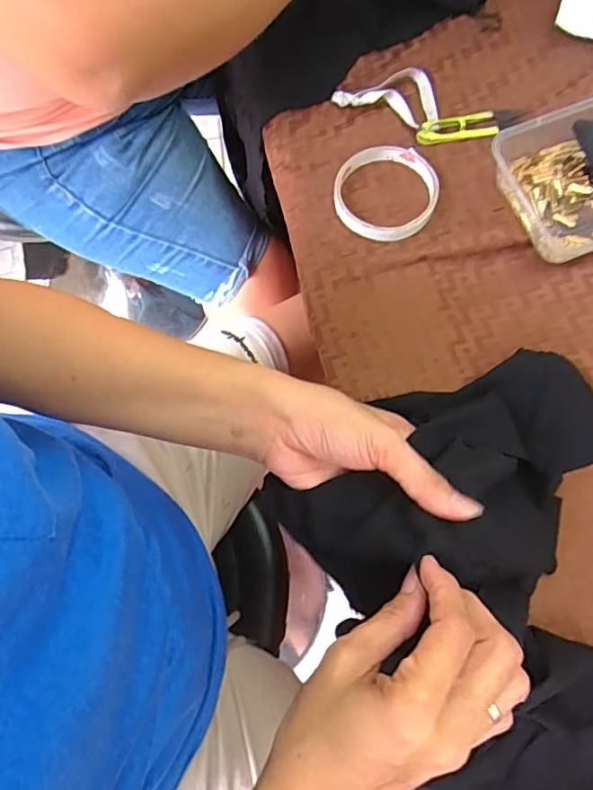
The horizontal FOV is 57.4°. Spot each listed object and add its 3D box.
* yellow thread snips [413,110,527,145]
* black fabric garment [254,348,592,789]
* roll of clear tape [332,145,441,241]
[{"bbox_3d":[0.151,-0.232,0.470,0.094,0.006,0.022,-15,92,-5],"label":"yellow thread snips"},{"bbox_3d":[0.152,0.123,0.329,0.229,0.098,0.294,-23,74,-5],"label":"black fabric garment"},{"bbox_3d":[0.073,-0.167,0.447,0.083,0.014,0.086,-6,74,1],"label":"roll of clear tape"}]

